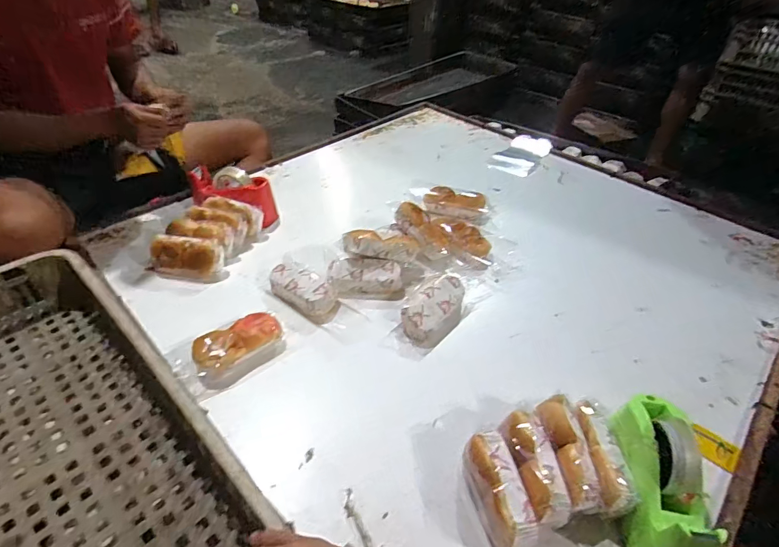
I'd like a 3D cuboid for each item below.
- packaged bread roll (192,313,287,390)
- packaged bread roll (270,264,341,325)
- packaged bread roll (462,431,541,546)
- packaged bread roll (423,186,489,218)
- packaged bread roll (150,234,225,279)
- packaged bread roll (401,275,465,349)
[{"bbox_3d":[-0.242,0.118,0.680,0.082,0.046,0.144,32,49,30],"label":"packaged bread roll"},{"bbox_3d":[-0.160,0.030,0.784,0.147,0.051,0.079,28,47,26],"label":"packaged bread roll"},{"bbox_3d":[0.132,0.264,0.510,0.054,0.071,0.128,-11,43,-15],"label":"packaged bread roll"},{"bbox_3d":[0.162,-0.174,1.036,0.156,0.045,0.061,11,41,9],"label":"packaged bread roll"},{"bbox_3d":[-0.408,-0.038,0.846,0.148,0.082,0.050,6,17,4],"label":"packaged bread roll"},{"bbox_3d":[0.078,0.061,0.755,0.087,0.050,0.147,29,47,27],"label":"packaged bread roll"}]

